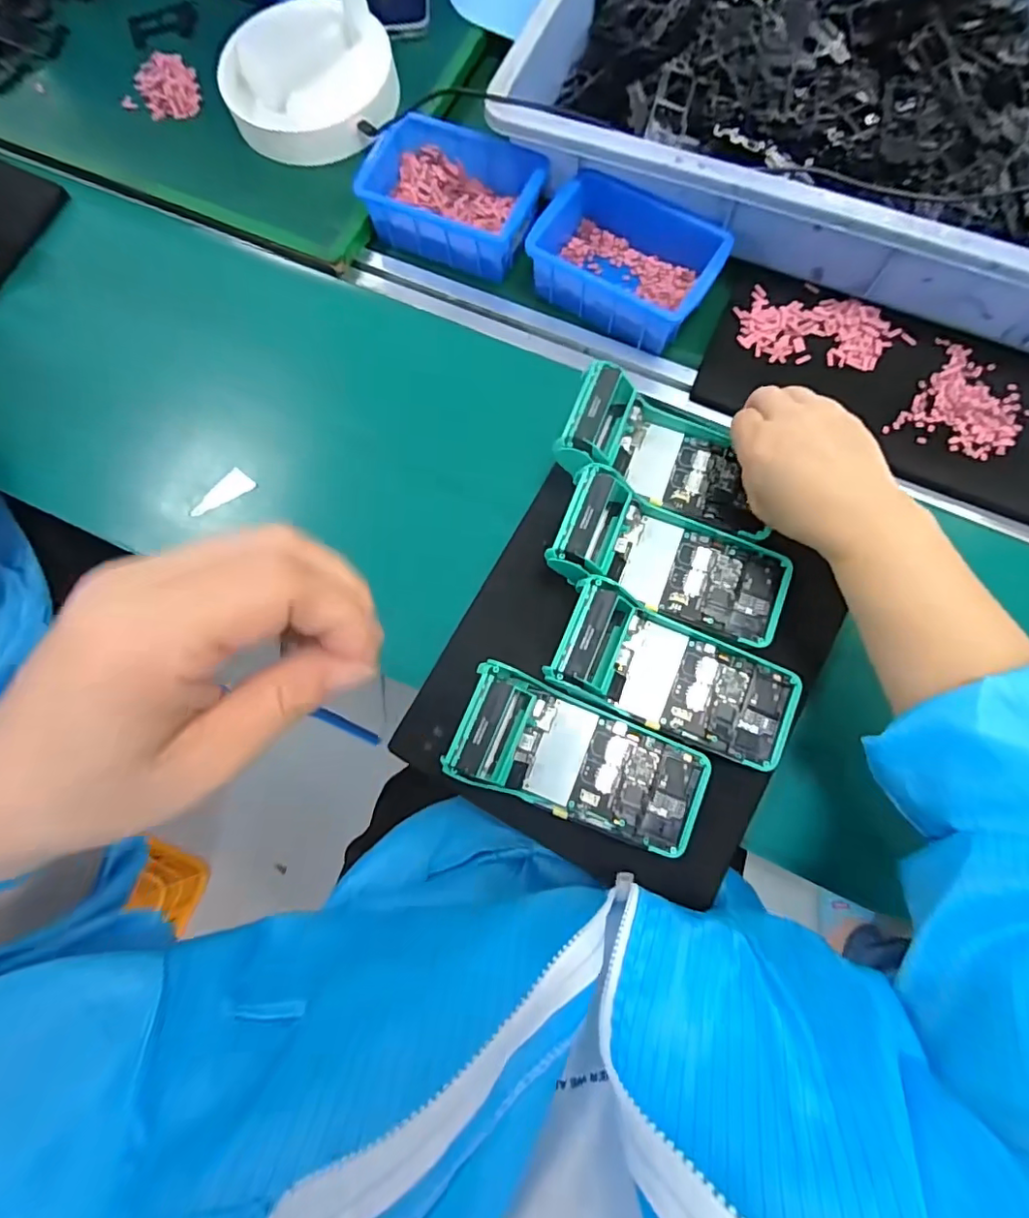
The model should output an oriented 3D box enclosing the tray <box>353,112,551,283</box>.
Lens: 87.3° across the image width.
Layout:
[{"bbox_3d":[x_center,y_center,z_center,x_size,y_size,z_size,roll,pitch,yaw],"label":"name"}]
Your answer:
[{"bbox_3d":[-0.051,-0.373,0.489,0.149,0.050,0.107,24,80,7],"label":"tray"}]

